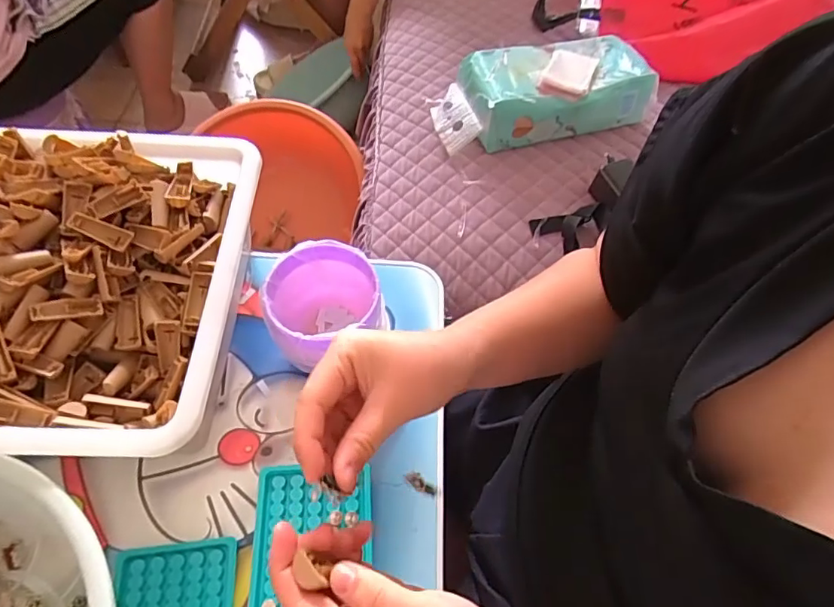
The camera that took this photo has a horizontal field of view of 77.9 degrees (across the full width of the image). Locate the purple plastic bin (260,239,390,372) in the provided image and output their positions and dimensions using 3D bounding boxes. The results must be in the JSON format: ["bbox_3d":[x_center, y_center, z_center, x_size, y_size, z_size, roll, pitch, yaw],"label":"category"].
[{"bbox_3d":[-0.094,0.007,0.522,0.109,0.087,0.102,1,59,-2],"label":"purple plastic bin"}]

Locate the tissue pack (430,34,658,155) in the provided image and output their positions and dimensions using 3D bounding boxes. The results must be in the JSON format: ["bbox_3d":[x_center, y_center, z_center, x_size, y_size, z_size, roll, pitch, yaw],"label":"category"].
[{"bbox_3d":[0.196,-0.329,0.816,0.338,0.097,0.149,-15,61,-12],"label":"tissue pack"}]

